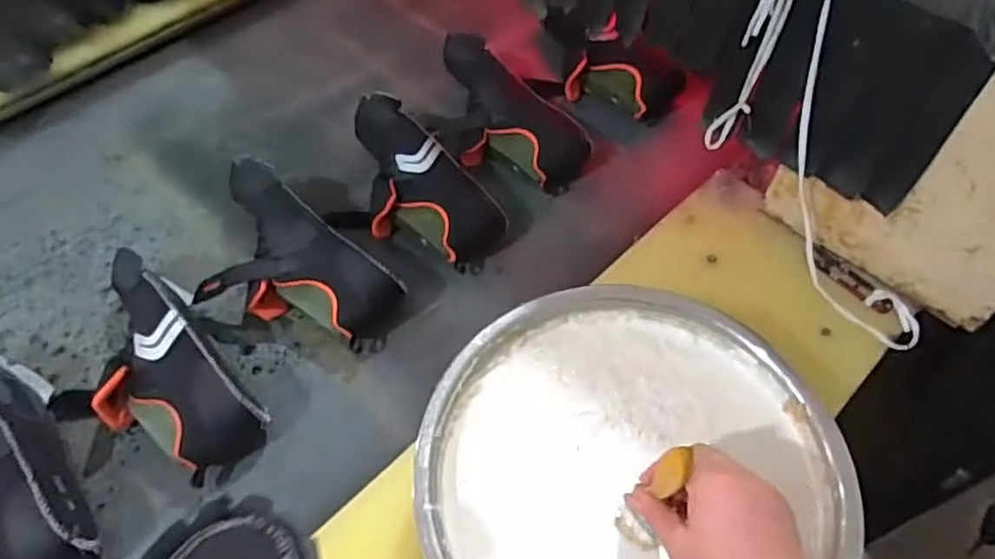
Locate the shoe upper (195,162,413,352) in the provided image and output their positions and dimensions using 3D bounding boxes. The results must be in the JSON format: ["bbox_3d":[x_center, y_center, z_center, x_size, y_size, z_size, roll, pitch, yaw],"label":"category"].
[{"bbox_3d":[-0.244,-0.014,0.754,0.272,0.085,0.147,36,63,20],"label":"shoe upper"}]

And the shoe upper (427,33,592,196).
[{"bbox_3d":[-0.008,-0.225,0.913,0.133,0.078,0.277,-37,65,-23],"label":"shoe upper"}]

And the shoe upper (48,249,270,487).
[{"bbox_3d":[-0.360,0.092,0.691,0.139,0.086,0.258,-34,64,-21],"label":"shoe upper"}]

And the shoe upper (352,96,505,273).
[{"bbox_3d":[-0.116,-0.118,0.840,0.123,0.079,0.266,-35,64,-22],"label":"shoe upper"}]

